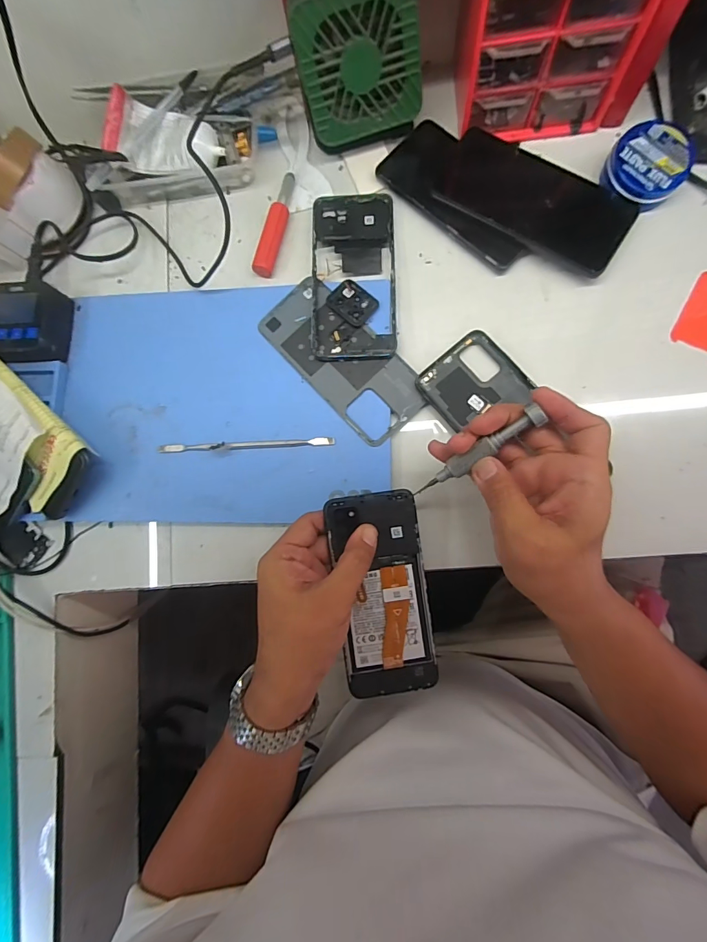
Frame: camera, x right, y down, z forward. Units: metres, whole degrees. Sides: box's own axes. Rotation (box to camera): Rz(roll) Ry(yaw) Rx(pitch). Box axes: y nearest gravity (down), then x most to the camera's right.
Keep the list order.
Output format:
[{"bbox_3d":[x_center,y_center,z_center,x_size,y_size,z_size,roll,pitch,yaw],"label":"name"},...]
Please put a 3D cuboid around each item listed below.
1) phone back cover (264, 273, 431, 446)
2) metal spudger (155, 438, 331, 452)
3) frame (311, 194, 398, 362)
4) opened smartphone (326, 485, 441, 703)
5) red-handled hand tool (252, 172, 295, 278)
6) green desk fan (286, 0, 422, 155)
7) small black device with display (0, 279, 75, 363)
[{"bbox_3d":[-0.010,-0.100,0.362,0.073,0.004,0.162,-43,82,0],"label":"phone back cover"},{"bbox_3d":[-0.096,-0.023,0.357,0.157,0.007,0.007,-2,84,6],"label":"metal spudger"},{"bbox_3d":[0.000,-0.180,0.373,0.075,0.007,0.166,-2,79,4],"label":"frame"},{"bbox_3d":[0.023,0.098,0.323,0.070,0.012,0.160,-7,91,5],"label":"opened smartphone"},{"bbox_3d":[-0.075,-0.236,0.390,0.018,0.017,0.104,11,85,7],"label":"red-handled hand tool"},{"bbox_3d":[0.004,-0.344,0.344,0.096,0.115,0.050,-10,63,6],"label":"green desk fan"},{"bbox_3d":[-0.312,-0.139,0.383,0.070,0.030,0.080,-2,84,6],"label":"small black device with display"}]

